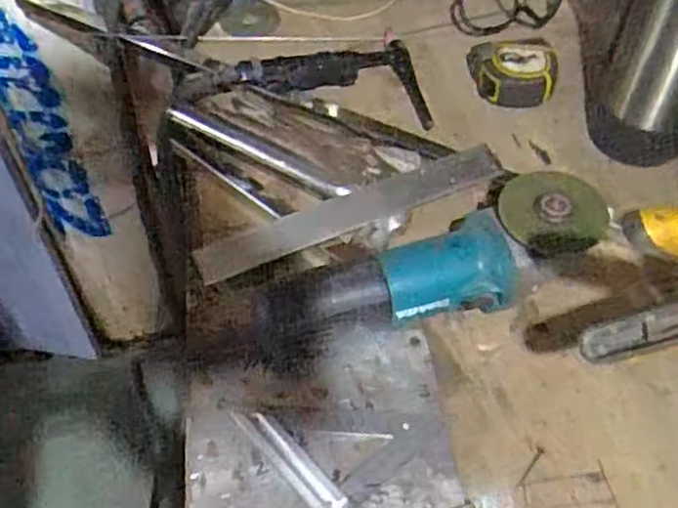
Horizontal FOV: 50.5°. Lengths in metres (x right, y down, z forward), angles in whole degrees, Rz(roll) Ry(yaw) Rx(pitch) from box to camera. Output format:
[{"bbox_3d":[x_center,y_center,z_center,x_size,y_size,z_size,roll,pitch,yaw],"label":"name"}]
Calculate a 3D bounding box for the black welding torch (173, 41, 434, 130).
[{"bbox_3d":[-0.034,-0.193,0.754,0.260,0.030,0.124,2,51,3],"label":"black welding torch"}]

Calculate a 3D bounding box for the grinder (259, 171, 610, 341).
[{"bbox_3d":[0.072,0.015,0.570,0.263,0.091,0.073,-16,55,-12],"label":"grinder"}]

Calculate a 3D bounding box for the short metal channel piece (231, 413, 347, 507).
[{"bbox_3d":[-0.036,0.148,0.521,0.023,0.007,0.105,-35,58,-24],"label":"short metal channel piece"}]

